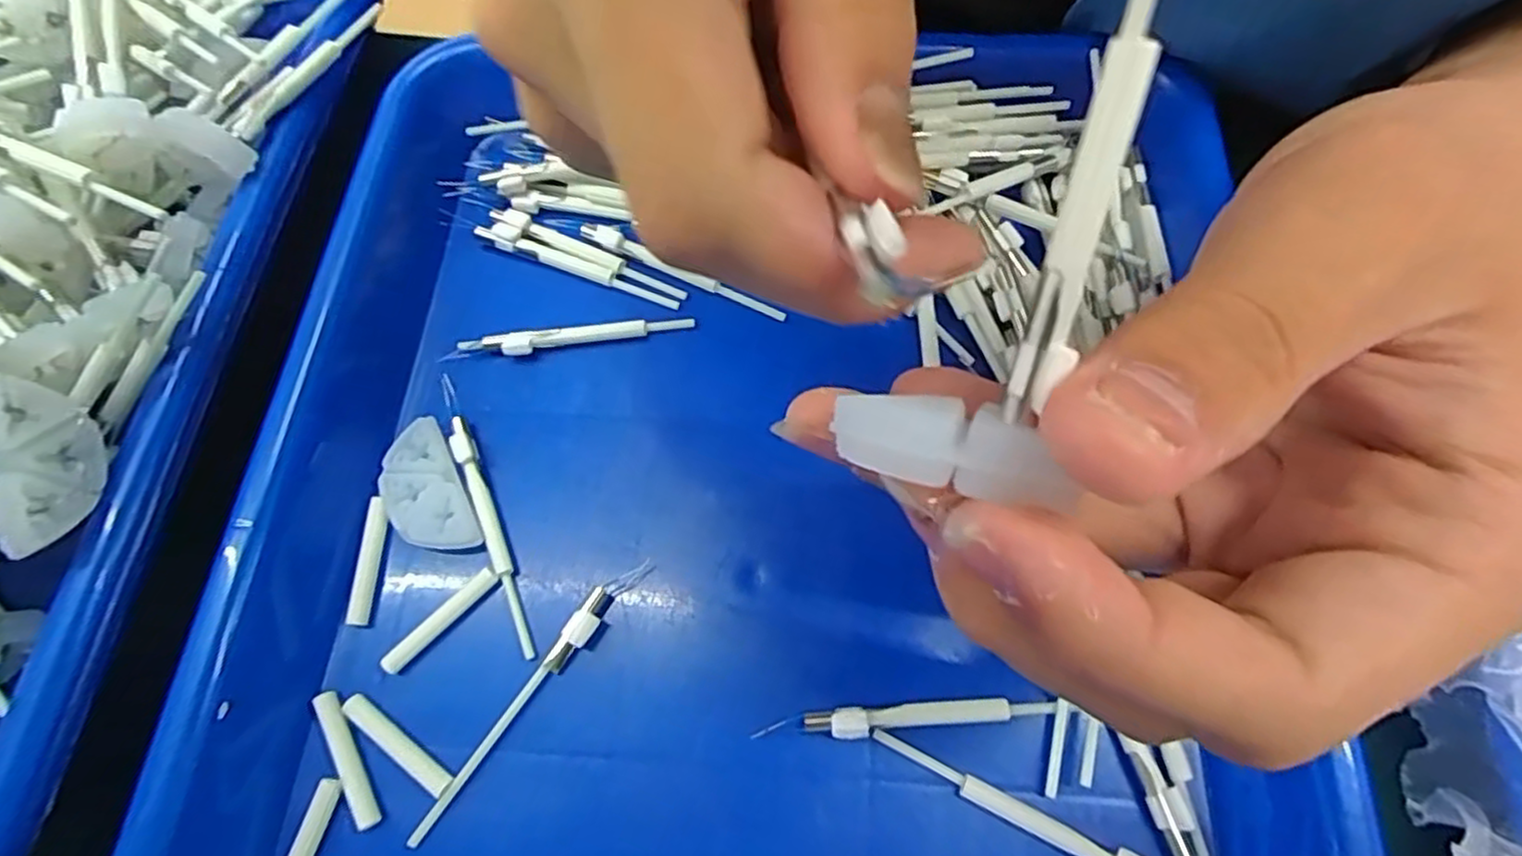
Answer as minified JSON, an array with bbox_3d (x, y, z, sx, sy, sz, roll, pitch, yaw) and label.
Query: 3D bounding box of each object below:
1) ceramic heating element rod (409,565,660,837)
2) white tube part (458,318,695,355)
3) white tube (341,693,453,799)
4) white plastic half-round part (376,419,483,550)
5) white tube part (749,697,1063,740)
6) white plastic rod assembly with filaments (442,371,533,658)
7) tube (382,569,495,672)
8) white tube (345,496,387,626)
[{"bbox_3d":[-0.056,0.064,0.178,0.008,0.004,0.081,35,74,15],"label":"ceramic heating element rod"},{"bbox_3d":[-0.054,-0.027,0.214,0.067,0.005,0.007,-9,68,0],"label":"white tube part"},{"bbox_3d":[-0.088,0.076,0.174,0.033,0.004,0.006,33,74,15],"label":"white tube"},{"bbox_3d":[-0.091,0.018,0.196,0.020,0.007,0.038,-26,69,-7],"label":"white plastic half-round part"},{"bbox_3d":[0.034,0.067,0.168,0.068,0.004,0.006,-4,68,2],"label":"white tube part"},{"bbox_3d":[-0.075,0.021,0.195,0.005,0.005,0.082,-25,69,-7],"label":"white plastic rod assembly with filaments"},{"bbox_3d":[-0.083,0.049,0.186,0.034,0.004,0.005,-44,72,-13],"label":"tube"},{"bbox_3d":[-0.104,0.035,0.192,0.005,0.004,0.033,0,68,3],"label":"white tube"}]

